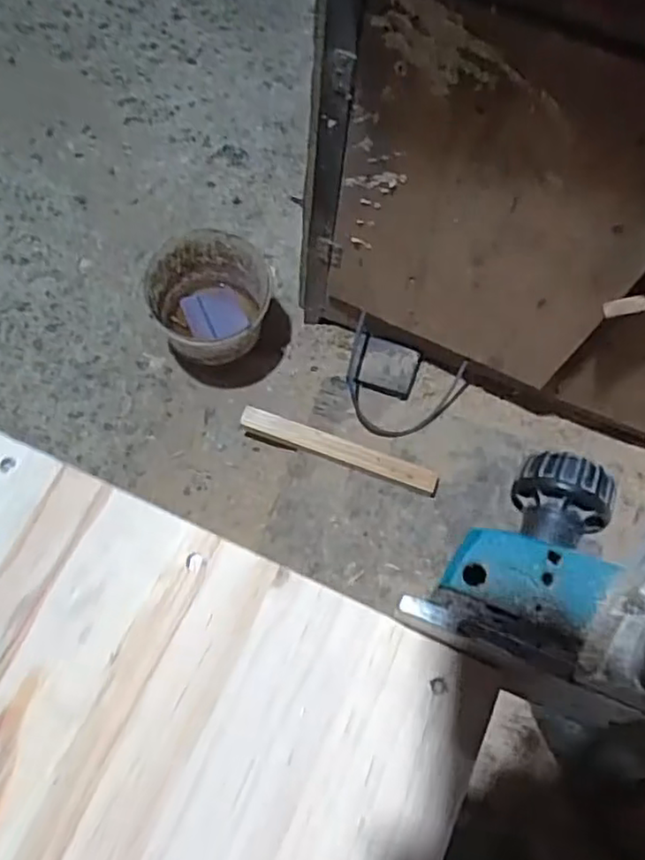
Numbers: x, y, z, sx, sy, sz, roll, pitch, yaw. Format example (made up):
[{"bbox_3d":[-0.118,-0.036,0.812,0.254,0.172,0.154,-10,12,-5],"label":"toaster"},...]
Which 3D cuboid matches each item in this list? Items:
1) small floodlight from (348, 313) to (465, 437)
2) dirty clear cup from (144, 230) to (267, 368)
[{"bbox_3d":[0.131,-0.076,1.191,0.221,0.046,0.178,25,70,7],"label":"small floodlight"},{"bbox_3d":[-0.202,-0.219,1.178,0.198,0.161,0.207,2,65,-5],"label":"dirty clear cup"}]

